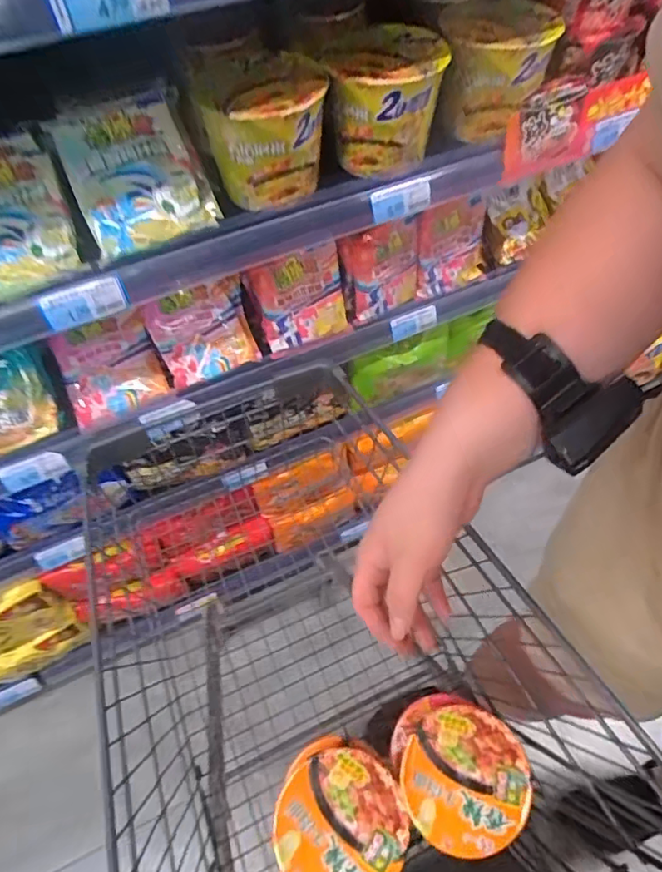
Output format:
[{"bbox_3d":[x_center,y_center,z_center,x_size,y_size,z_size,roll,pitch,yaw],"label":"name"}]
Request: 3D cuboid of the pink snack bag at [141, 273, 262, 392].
[{"bbox_3d":[-0.175,-0.140,0.794,0.132,0.111,0.045,-21,15,-13],"label":"pink snack bag"}]

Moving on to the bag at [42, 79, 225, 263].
[{"bbox_3d":[-0.201,-0.274,0.592,0.132,0.031,0.148,-24,98,-12],"label":"bag"}]

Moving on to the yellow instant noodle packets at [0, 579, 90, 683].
[{"bbox_3d":[-0.563,0.356,1.012,0.206,0.241,0.065,-22,58,-12],"label":"yellow instant noodle packets"}]

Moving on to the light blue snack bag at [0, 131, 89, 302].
[{"bbox_3d":[-0.338,-0.239,0.598,0.125,0.062,0.185,-24,59,-14],"label":"light blue snack bag"}]

